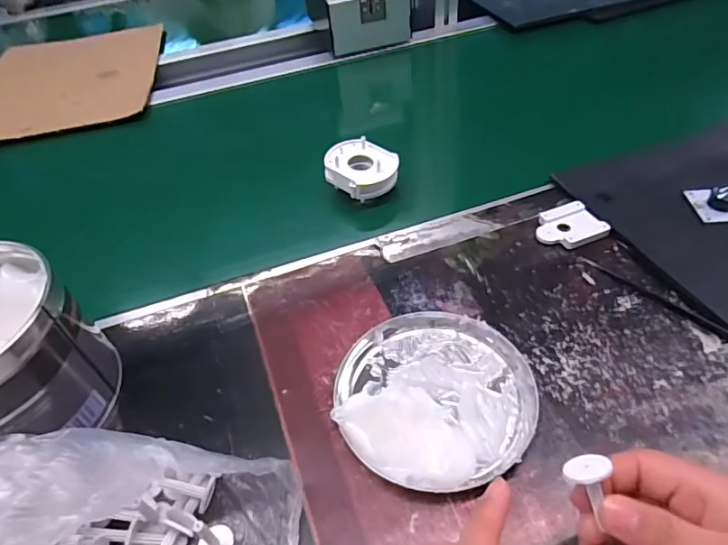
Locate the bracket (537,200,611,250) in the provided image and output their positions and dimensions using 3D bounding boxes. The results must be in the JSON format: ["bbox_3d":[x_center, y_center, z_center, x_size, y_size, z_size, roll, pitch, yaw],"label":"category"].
[{"bbox_3d":[0.175,-0.041,0.439,0.054,0.008,0.049,-19,45,-12],"label":"bracket"}]

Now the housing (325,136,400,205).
[{"bbox_3d":[-0.002,-0.103,0.504,0.066,0.032,0.066,-3,44,3],"label":"housing"}]

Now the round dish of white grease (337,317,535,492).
[{"bbox_3d":[0.045,0.077,0.333,0.127,0.021,0.126,-3,44,3],"label":"round dish of white grease"}]

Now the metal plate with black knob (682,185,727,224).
[{"bbox_3d":[0.307,-0.064,0.430,0.044,0.024,0.041,-1,44,5],"label":"metal plate with black knob"}]

